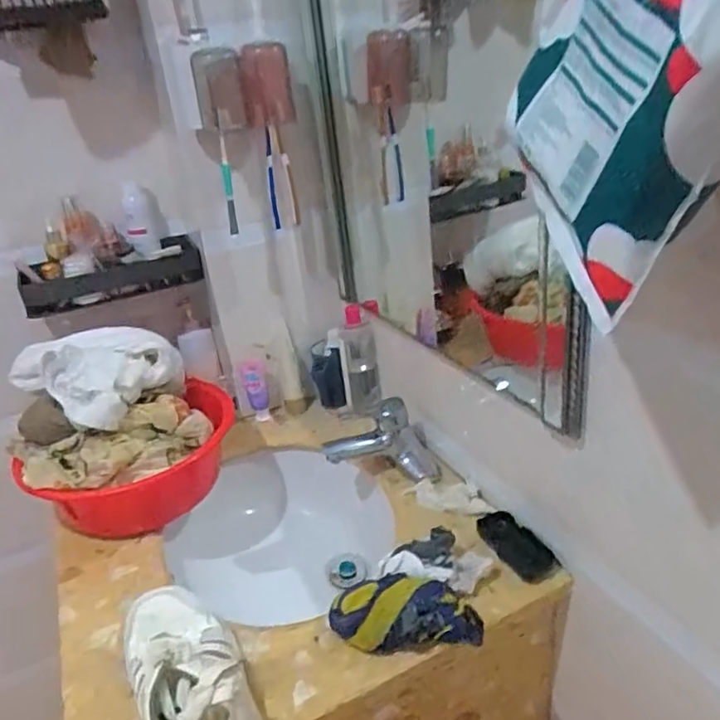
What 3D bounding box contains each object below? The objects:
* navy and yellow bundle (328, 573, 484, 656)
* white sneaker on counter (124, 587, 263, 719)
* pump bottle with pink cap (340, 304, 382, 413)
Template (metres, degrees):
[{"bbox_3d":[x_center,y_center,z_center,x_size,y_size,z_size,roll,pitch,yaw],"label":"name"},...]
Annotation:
[{"bbox_3d":[0.048,0.280,0.665,0.159,0.064,0.057,-5,27,2],"label":"navy and yellow bundle"},{"bbox_3d":[-0.165,0.320,0.615,0.103,0.106,0.243,-21,30,-27],"label":"white sneaker on counter"},{"bbox_3d":[0.001,-0.003,1.073,0.063,0.173,0.051,-9,27,-5],"label":"pump bottle with pink cap"}]

